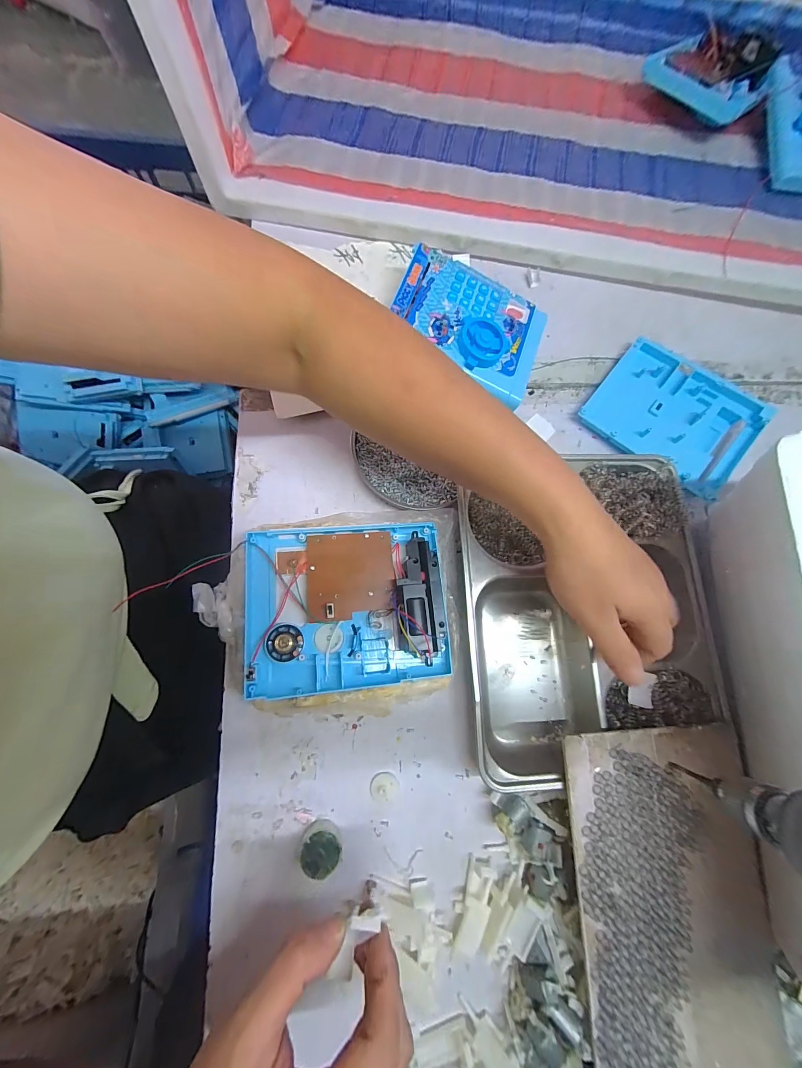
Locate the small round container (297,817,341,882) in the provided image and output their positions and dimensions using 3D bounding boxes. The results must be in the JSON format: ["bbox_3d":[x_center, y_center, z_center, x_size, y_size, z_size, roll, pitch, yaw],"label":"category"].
[{"bbox_3d":[-0.065,0.252,0.290,0.034,0.017,0.031,1,77,-3],"label":"small round container"}]

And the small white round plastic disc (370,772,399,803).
[{"bbox_3d":[-0.014,0.216,0.307,0.023,0.007,0.022,1,77,-3],"label":"small white round plastic disc"}]

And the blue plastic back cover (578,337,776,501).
[{"bbox_3d":[0.294,-0.129,0.392,0.158,0.025,0.127,40,78,6],"label":"blue plastic back cover"}]

